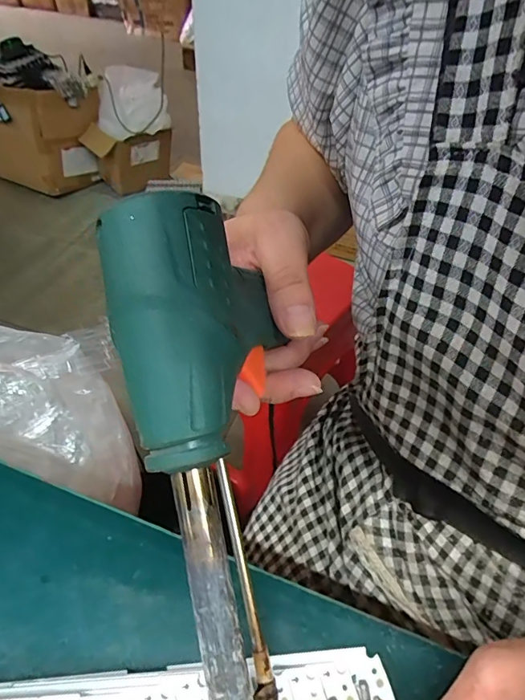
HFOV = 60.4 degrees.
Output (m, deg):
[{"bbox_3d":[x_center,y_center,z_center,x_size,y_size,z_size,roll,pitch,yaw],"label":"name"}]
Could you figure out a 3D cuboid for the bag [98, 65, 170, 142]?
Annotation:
[{"bbox_3d":[-0.418,-0.842,1.510,0.098,0.204,0.279,30,50,21],"label":"bag"}]

